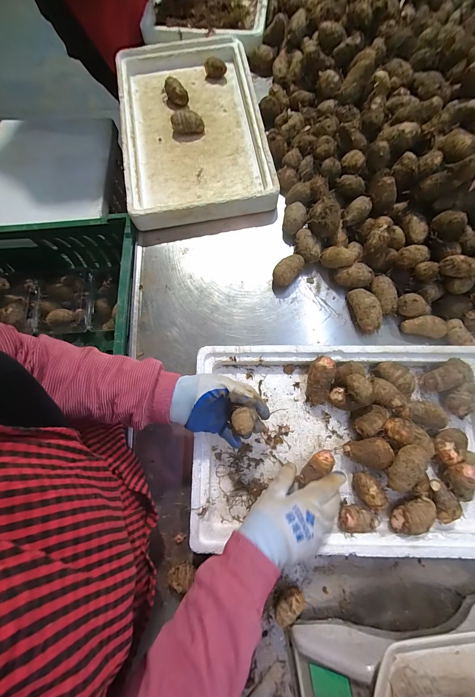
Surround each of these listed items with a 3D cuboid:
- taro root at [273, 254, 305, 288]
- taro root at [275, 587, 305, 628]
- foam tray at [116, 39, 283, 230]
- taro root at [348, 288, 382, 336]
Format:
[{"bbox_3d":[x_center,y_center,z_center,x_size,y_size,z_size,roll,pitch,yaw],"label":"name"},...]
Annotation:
[{"bbox_3d":[0.093,-0.146,0.526,0.041,0.043,0.068,39,80,11],"label":"taro root"},{"bbox_3d":[0.073,0.363,0.398,0.048,0.028,0.027,-36,76,-7],"label":"taro root"},{"bbox_3d":[-0.108,-0.502,0.628,0.295,0.070,0.510,-11,75,-1],"label":"foam tray"},{"bbox_3d":[0.225,-0.068,0.499,0.037,0.046,0.081,-18,75,-3],"label":"taro root"}]

